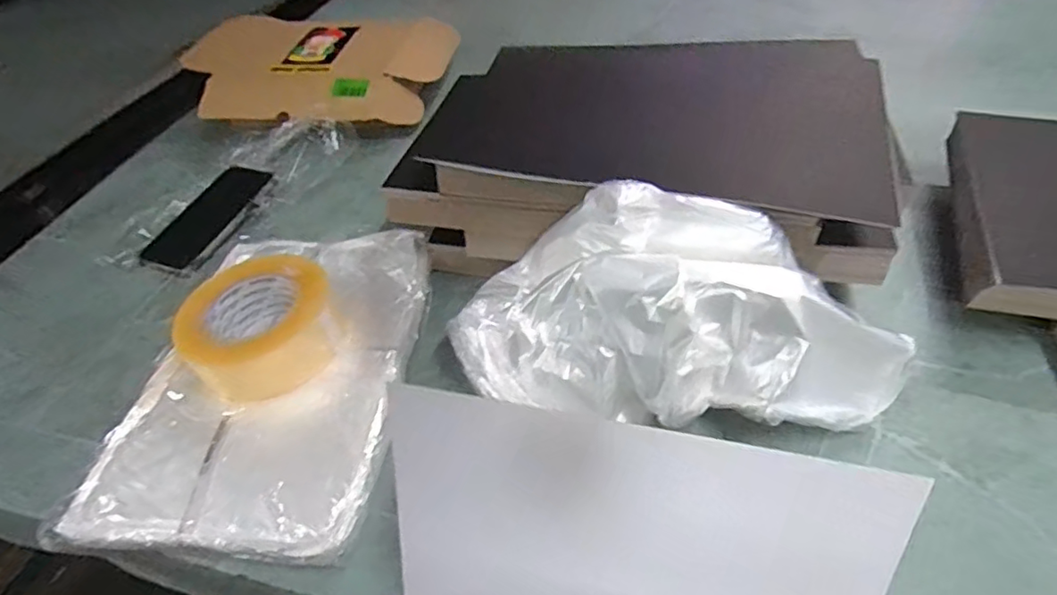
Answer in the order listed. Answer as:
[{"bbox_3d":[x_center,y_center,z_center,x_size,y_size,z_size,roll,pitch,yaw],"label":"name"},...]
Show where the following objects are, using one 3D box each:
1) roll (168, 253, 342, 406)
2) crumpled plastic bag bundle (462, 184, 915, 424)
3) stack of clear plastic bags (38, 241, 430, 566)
[{"bbox_3d":[-0.240,0.021,0.516,0.130,0.058,0.119,-3,47,3],"label":"roll"},{"bbox_3d":[0.107,0.018,0.440,0.335,0.119,0.140,11,50,15],"label":"crumpled plastic bag bundle"},{"bbox_3d":[-0.221,0.059,0.518,0.236,0.021,0.315,2,48,8],"label":"stack of clear plastic bags"}]

